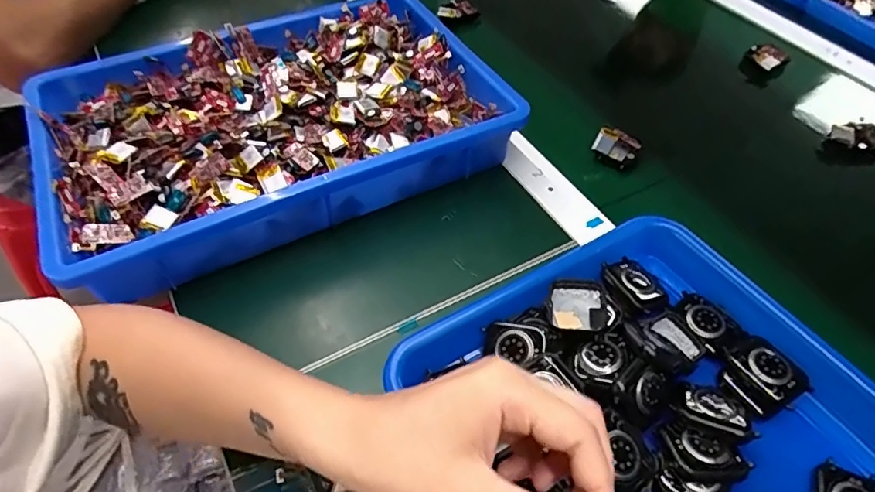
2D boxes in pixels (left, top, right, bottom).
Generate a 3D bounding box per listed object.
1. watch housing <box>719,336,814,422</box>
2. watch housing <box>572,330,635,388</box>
[{"bbox_3d":[0.200,0.078,0.330,0.048,0.010,0.042,-28,57,-23],"label":"watch housing"},{"bbox_3d":[0.100,0.066,0.324,0.040,0.010,0.029,-28,57,-23],"label":"watch housing"}]

